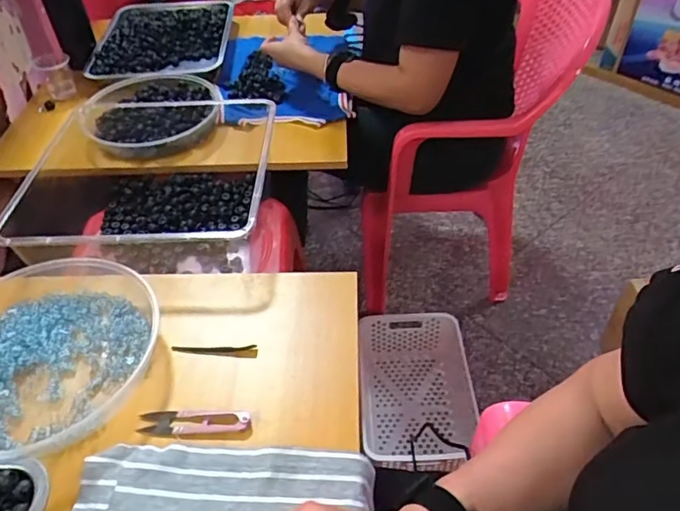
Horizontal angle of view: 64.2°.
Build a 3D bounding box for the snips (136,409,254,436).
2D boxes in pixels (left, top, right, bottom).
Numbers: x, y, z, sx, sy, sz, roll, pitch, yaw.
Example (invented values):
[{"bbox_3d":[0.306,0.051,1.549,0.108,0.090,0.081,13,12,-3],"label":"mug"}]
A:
[{"bbox_3d":[-0.133,0.151,0.496,0.100,0.006,0.028,-3,44,-1],"label":"snips"}]

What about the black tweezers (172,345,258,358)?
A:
[{"bbox_3d":[-0.129,0.099,0.557,0.086,0.004,0.017,-2,44,-1],"label":"black tweezers"}]

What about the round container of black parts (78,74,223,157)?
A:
[{"bbox_3d":[-0.320,-0.256,0.928,0.222,0.052,0.235,-9,45,-8],"label":"round container of black parts"}]

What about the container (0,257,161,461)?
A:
[{"bbox_3d":[-0.311,0.089,0.539,0.222,0.039,0.228,-1,44,1],"label":"container"}]

